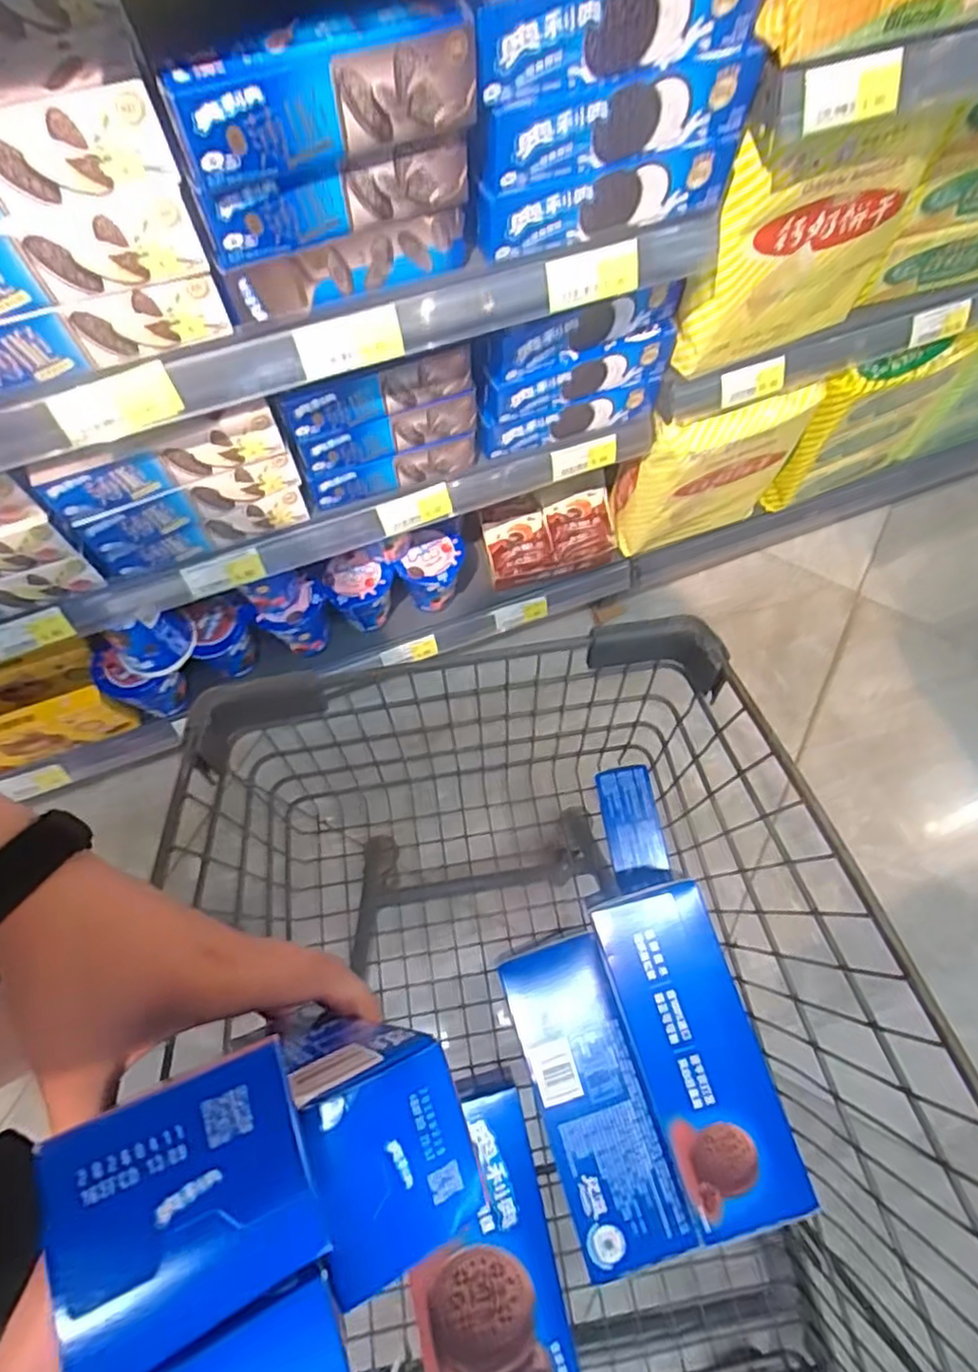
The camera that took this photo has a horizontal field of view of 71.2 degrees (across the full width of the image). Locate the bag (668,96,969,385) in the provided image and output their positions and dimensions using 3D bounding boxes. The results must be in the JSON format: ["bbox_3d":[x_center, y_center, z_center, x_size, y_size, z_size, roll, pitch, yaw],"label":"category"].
[{"bbox_3d":[0.333,-0.449,0.694,0.260,0.237,0.041,-21,72,-8],"label":"bag"}]

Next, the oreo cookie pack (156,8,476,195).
[{"bbox_3d":[-0.101,-0.364,0.426,0.187,0.061,0.035,-22,72,-9],"label":"oreo cookie pack"}]

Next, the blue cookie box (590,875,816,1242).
[{"bbox_3d":[0.152,0.264,0.490,0.089,0.060,0.218,-13,71,-6],"label":"blue cookie box"}]

